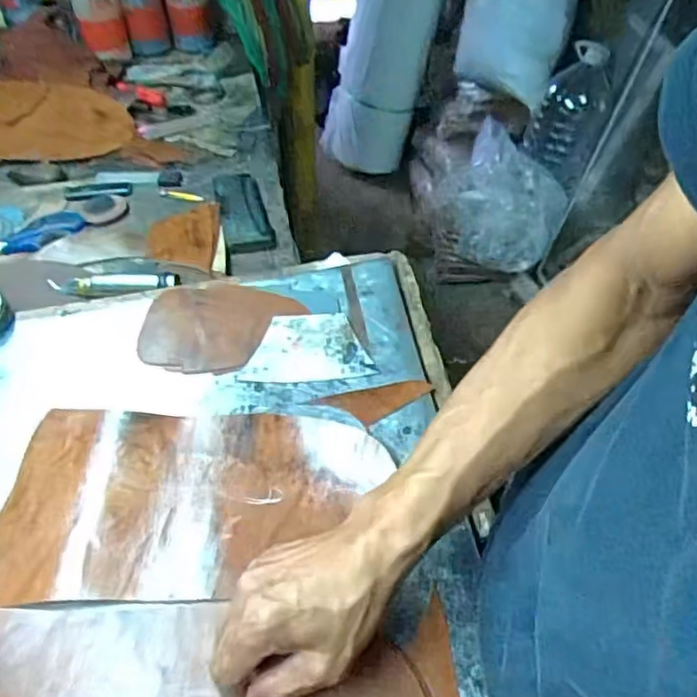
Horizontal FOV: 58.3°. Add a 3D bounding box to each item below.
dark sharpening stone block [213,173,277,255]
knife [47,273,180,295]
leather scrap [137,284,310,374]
[{"bbox_3d":[-0.129,-0.171,0.754,0.055,0.016,0.159,-12,48,-9],"label":"dark sharpening stone block"},{"bbox_3d":[-0.250,-0.071,0.664,0.140,0.012,0.024,-1,47,1],"label":"knife"},{"bbox_3d":[-0.126,-0.020,0.601,0.147,0.007,0.102,3,57,11],"label":"leather scrap"}]

